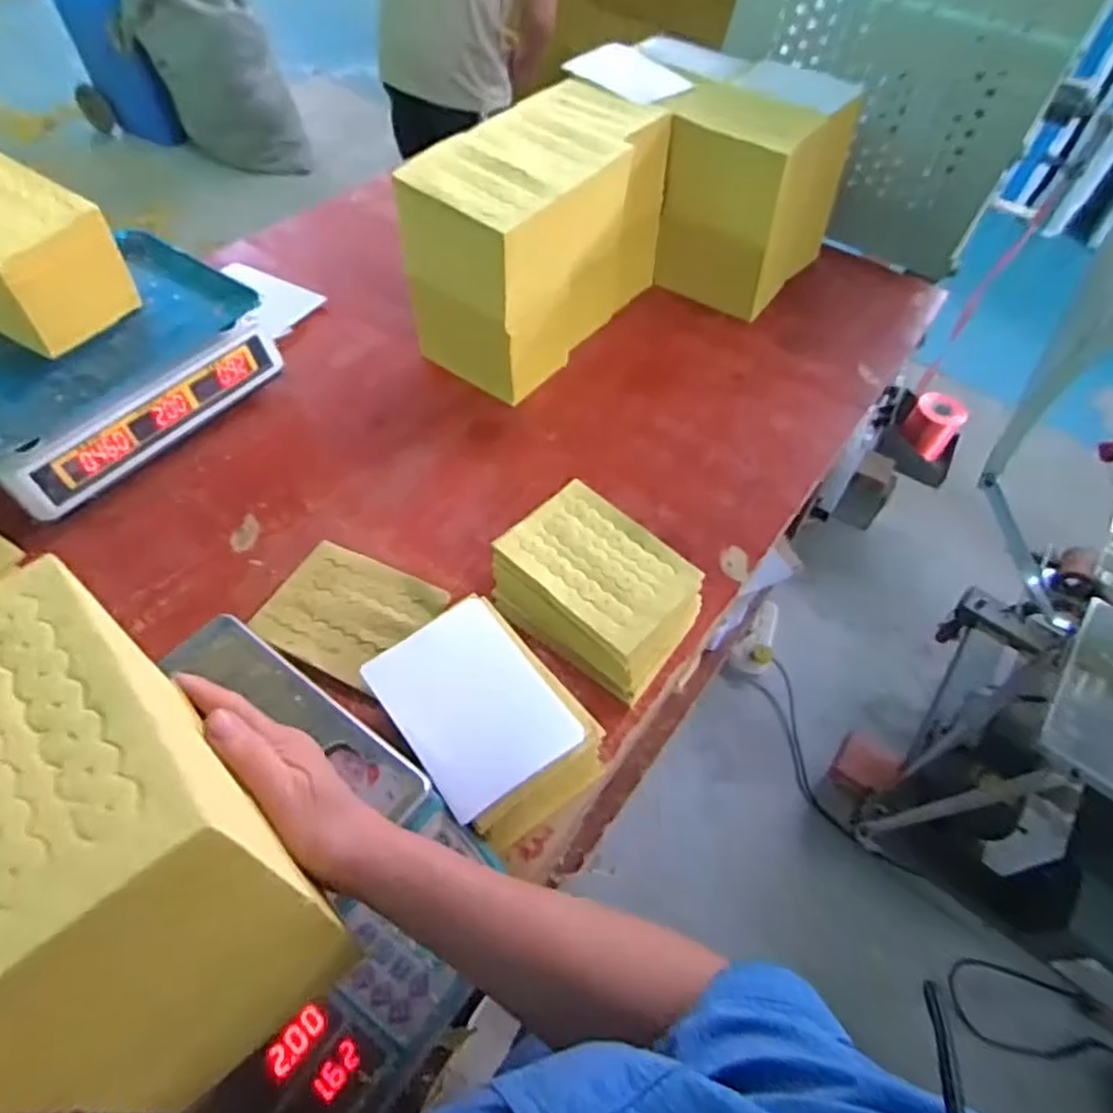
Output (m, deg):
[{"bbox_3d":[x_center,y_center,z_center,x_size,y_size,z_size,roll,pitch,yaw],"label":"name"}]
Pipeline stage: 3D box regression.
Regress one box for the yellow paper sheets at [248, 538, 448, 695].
[{"bbox_3d":[-0.201,0.056,0.665,0.148,0.014,0.122,22,56,10],"label":"yellow paper sheets"}]

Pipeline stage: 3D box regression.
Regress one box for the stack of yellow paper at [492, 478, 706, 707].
[{"bbox_3d":[0.039,0.033,0.654,0.175,0.080,0.133,37,60,19],"label":"stack of yellow paper"}]

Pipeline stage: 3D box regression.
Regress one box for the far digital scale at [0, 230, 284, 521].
[{"bbox_3d":[-0.521,-0.209,0.774,0.247,0.128,0.334,32,58,16],"label":"far digital scale"}]

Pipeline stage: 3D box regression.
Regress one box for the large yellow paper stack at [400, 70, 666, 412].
[{"bbox_3d":[-0.014,-0.389,0.849,0.162,0.240,0.336,33,58,17],"label":"large yellow paper stack"}]

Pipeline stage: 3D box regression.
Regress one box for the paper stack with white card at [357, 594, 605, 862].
[{"bbox_3d":[-0.059,0.135,0.559,0.123,0.083,0.167,-33,64,-25],"label":"paper stack with white card"}]

